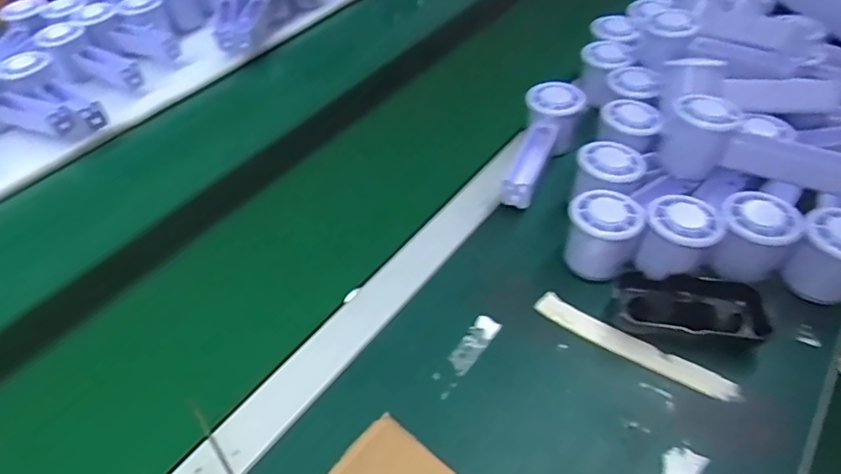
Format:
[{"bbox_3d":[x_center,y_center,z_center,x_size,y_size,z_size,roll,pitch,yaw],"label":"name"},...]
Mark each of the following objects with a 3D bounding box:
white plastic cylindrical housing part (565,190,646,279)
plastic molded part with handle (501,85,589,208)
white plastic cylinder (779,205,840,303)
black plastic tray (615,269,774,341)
[{"bbox_3d":[0.152,-0.001,0.448,0.054,0.057,0.063,13,50,15],"label":"white plastic cylindrical housing part"},{"bbox_3d":[0.120,-0.091,0.547,0.060,0.057,0.152,22,67,20],"label":"plastic molded part with handle"},{"bbox_3d":[0.325,0.016,0.420,0.050,0.060,0.057,-36,57,-25],"label":"white plastic cylinder"},{"bbox_3d":[0.210,0.058,0.420,0.109,0.026,0.054,6,48,9],"label":"black plastic tray"}]

